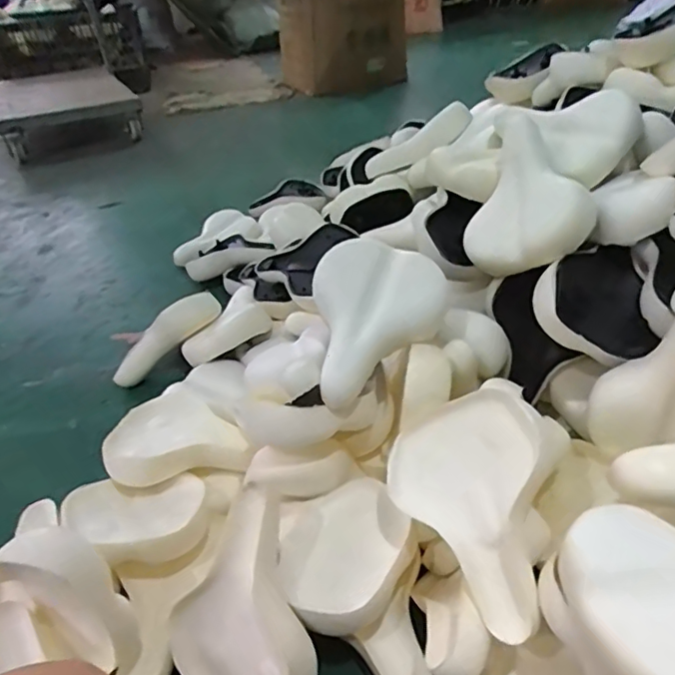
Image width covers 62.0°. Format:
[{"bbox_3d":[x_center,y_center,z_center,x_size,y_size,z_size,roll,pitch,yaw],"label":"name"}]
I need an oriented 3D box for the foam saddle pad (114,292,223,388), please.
[{"bbox_3d":[-0.356,0.004,1.157,0.260,0.088,0.036,-42,42,1],"label":"foam saddle pad"}]

